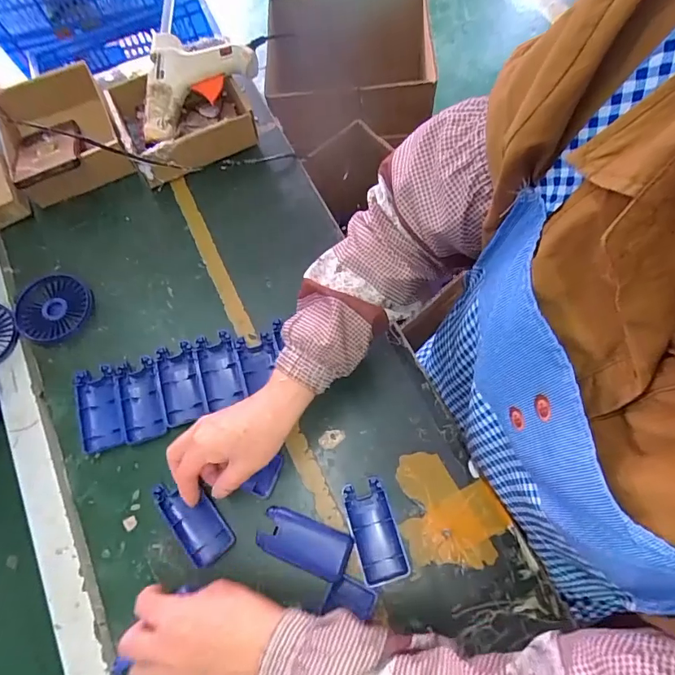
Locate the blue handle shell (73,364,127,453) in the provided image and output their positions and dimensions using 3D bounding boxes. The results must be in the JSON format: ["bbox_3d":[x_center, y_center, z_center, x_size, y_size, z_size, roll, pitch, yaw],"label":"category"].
[{"bbox_3d":[-0.263,0.079,0.506,0.047,0.014,0.093,-18,70,-4],"label":"blue handle shell"}]

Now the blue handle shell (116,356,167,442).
[{"bbox_3d":[-0.219,0.070,0.507,0.044,0.010,0.091,-17,70,-4],"label":"blue handle shell"}]

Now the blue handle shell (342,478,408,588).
[{"bbox_3d":[0.036,0.192,0.452,0.045,0.013,0.092,-16,70,-4],"label":"blue handle shell"}]

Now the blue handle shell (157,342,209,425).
[{"bbox_3d":[-0.175,0.051,0.510,0.045,0.011,0.088,-17,70,-4],"label":"blue handle shell"}]

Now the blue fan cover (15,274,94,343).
[{"bbox_3d":[-0.343,-0.036,0.549,0.082,0.013,0.085,32,74,13],"label":"blue fan cover"}]

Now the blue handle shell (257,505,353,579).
[{"bbox_3d":[-0.033,0.202,0.449,0.089,0.018,0.043,19,72,9],"label":"blue handle shell"}]

